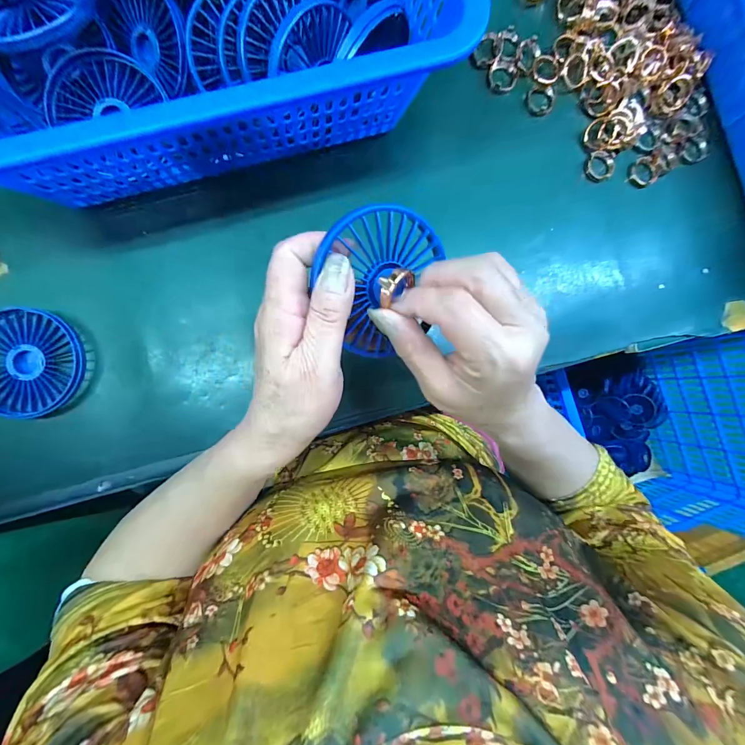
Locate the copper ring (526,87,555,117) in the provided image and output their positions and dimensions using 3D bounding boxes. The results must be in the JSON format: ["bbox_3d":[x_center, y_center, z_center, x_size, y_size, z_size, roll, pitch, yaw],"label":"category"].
[{"bbox_3d":[0.163,-0.263,0.338,0.022,0.014,0.028,-17,88,-6],"label":"copper ring"}]

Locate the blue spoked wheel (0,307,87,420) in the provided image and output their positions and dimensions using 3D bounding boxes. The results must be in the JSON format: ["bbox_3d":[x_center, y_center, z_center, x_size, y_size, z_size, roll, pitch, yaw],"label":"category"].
[{"bbox_3d":[-0.287,-0.008,0.290,0.086,0.015,0.086,0,87,-5],"label":"blue spoked wheel"}]

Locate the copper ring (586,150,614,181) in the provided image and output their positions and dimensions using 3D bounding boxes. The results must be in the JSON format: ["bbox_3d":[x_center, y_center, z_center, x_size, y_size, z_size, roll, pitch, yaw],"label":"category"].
[{"bbox_3d":[0.222,-0.201,0.339,0.023,0.009,0.028,-32,90,-6],"label":"copper ring"}]

